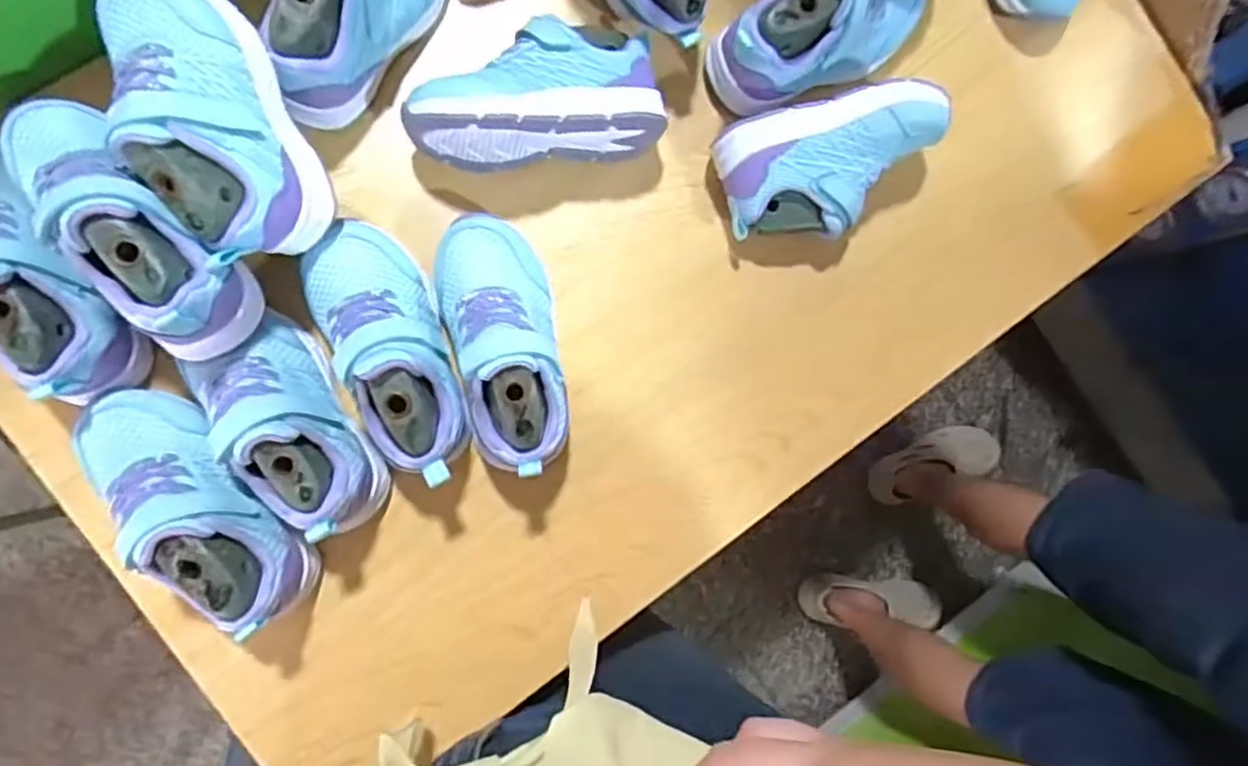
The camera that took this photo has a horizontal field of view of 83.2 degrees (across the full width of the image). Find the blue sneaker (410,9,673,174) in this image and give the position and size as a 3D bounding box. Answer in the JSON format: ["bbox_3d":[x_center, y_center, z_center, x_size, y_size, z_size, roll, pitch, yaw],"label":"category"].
[{"bbox_3d":[-0.055,-0.179,0.428,0.154,0.067,0.080,-12,91,-9],"label":"blue sneaker"}]

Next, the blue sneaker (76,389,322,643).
[{"bbox_3d":[-0.235,0.066,0.388,0.062,0.077,0.152,-41,95,-7],"label":"blue sneaker"}]

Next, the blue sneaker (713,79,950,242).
[{"bbox_3d":[0.137,-0.138,0.457,0.149,0.068,0.077,-14,91,-9],"label":"blue sneaker"}]

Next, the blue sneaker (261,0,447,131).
[{"bbox_3d":[-0.157,-0.228,0.404,0.064,0.069,0.152,35,84,-6],"label":"blue sneaker"}]

